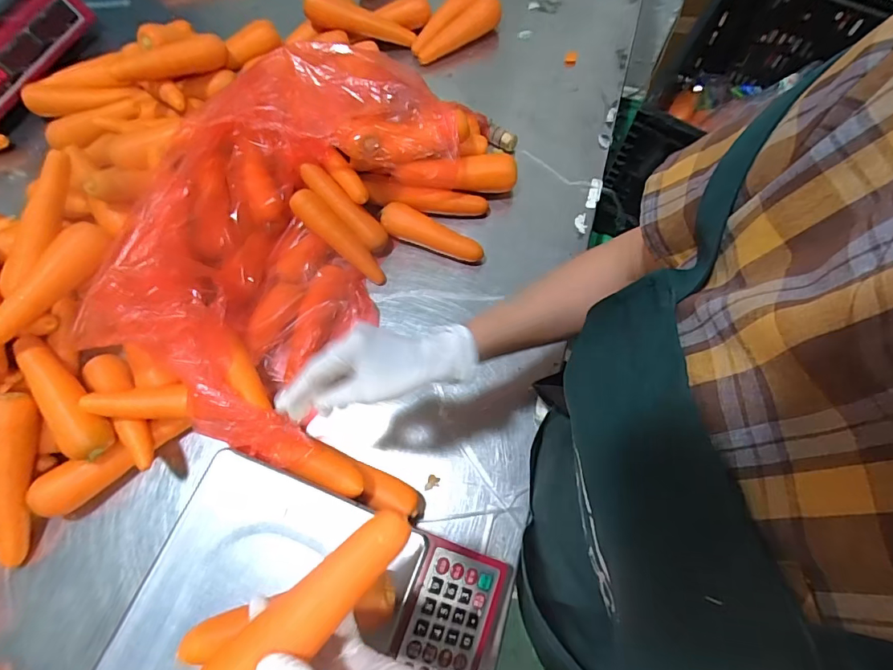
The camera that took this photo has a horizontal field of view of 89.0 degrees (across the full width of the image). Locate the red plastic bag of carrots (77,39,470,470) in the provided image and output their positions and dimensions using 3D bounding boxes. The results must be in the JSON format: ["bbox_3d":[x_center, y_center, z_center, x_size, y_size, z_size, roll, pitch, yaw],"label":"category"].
[{"bbox_3d":[-0.197,-0.142,0.557,0.289,0.141,0.494,21,70,8],"label":"red plastic bag of carrots"}]

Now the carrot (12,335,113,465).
[{"bbox_3d":[-0.426,0.067,0.500,0.046,0.034,0.153,-41,74,-14],"label":"carrot"}]

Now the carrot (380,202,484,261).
[{"bbox_3d":[-0.020,-0.143,0.636,0.147,0.035,0.035,20,70,8],"label":"carrot"}]

